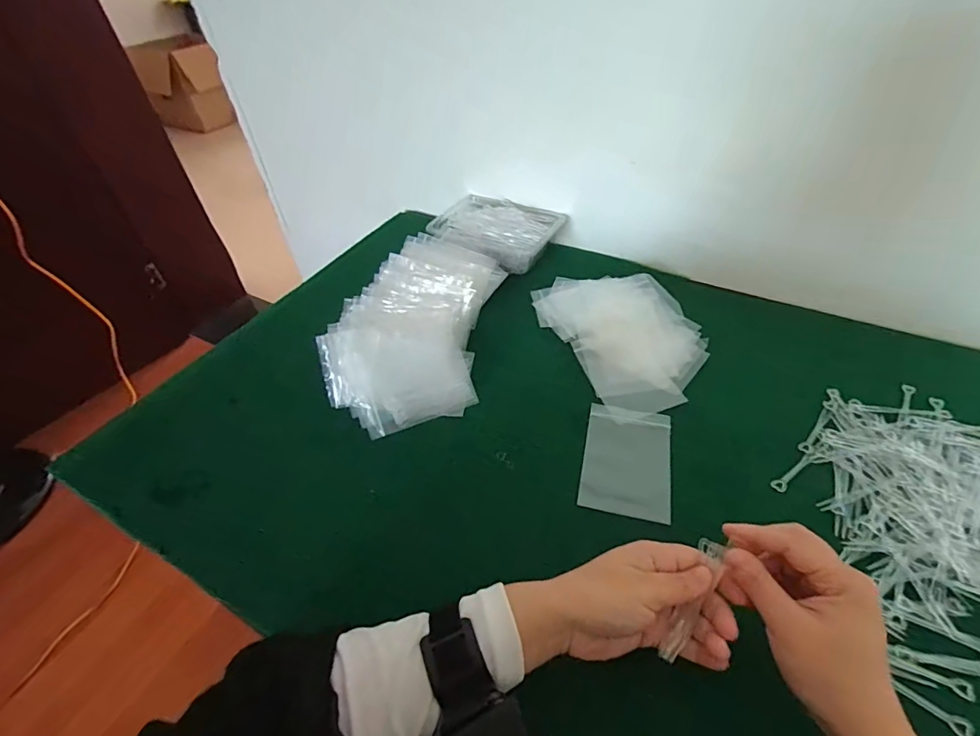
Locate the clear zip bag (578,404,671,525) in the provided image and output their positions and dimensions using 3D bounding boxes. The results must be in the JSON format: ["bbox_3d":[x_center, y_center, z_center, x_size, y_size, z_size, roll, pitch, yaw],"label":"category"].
[{"bbox_3d":[0.135,0.088,0.461,0.080,0.004,0.123,9,46,12],"label":"clear zip bag"}]

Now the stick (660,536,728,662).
[{"bbox_3d":[0.139,0.162,0.326,0.017,0.006,0.087,22,86,24],"label":"stick"}]

